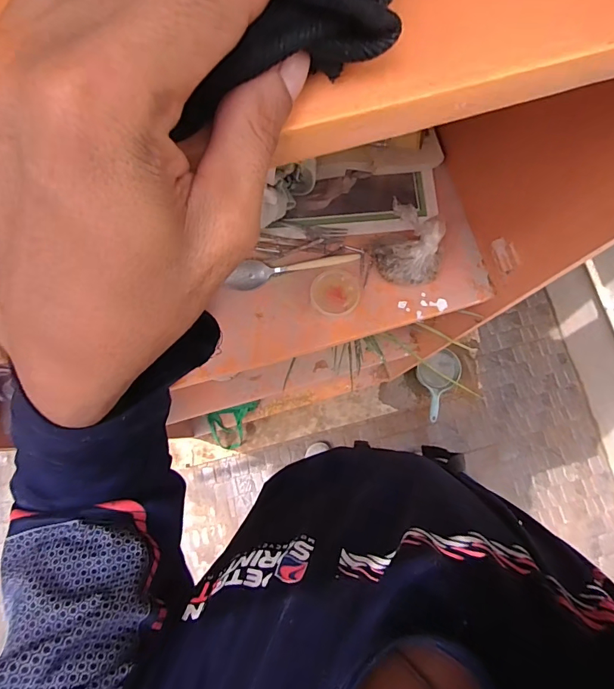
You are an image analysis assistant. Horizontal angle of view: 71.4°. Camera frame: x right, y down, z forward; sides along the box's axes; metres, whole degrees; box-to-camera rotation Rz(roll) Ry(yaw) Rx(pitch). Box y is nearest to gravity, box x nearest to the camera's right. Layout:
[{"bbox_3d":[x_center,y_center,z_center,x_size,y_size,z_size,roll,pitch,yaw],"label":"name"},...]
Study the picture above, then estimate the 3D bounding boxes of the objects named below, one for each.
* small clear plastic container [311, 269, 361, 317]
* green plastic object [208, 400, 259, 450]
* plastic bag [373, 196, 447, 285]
[{"bbox_3d":[0.037,-0.066,0.555,0.058,0.030,0.064,-36,81,-7],"label":"small clear plastic container"},{"bbox_3d":[-0.230,0.259,1.382,0.172,0.044,0.187,-8,122,2],"label":"green plastic object"},{"bbox_3d":[0.133,-0.121,0.541,0.091,0.074,0.080,29,80,6],"label":"plastic bag"}]

